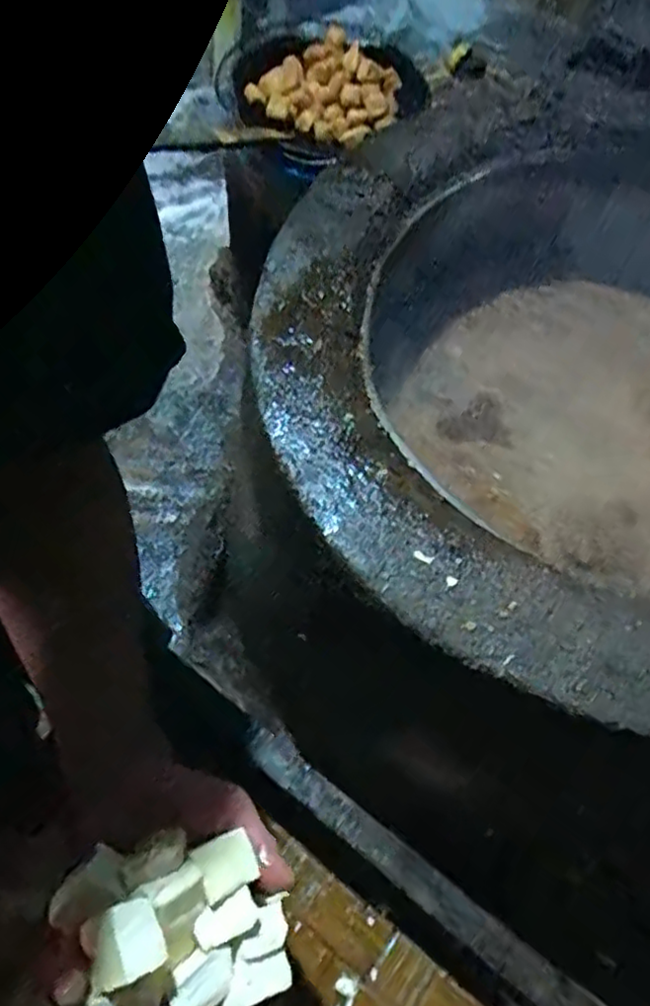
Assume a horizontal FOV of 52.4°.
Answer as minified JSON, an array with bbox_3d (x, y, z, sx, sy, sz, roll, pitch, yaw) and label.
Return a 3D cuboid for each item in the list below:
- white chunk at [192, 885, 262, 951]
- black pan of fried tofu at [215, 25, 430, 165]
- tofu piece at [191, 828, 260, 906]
[{"bbox_3d":[-0.054,0.229,0.363,0.036,0.004,0.020,-24,83,-30],"label":"white chunk"},{"bbox_3d":[-0.008,-0.721,1.151,0.350,0.060,0.342,1,59,-2],"label":"black pan of fried tofu"},{"bbox_3d":[-0.056,0.204,0.372,0.030,0.010,0.028,-22,62,-16],"label":"tofu piece"}]

